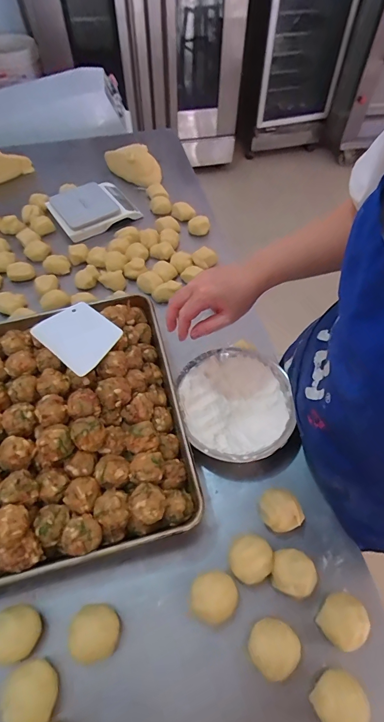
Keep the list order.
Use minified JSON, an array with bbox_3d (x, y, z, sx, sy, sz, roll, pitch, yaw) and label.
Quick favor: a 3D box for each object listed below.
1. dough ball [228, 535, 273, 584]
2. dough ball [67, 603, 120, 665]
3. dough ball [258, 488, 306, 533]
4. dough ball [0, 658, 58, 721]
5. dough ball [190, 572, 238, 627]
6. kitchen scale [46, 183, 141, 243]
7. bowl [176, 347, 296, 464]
[{"bbox_3d":[0.074,0.250,0.461,0.052,0.044,0.051,0,57,0],"label":"dough ball"},{"bbox_3d":[-0.111,0.315,0.425,0.051,0.055,0.054,0,57,0],"label":"dough ball"},{"bbox_3d":[0.118,0.204,0.497,0.051,0.044,0.053,0,57,0],"label":"dough ball"},{"bbox_3d":[-0.171,0.358,0.393,0.049,0.045,0.056,-22,59,-13],"label":"dough ball"},{"bbox_3d":[0.025,0.286,0.442,0.055,0.044,0.051,0,57,0],"label":"dough ball"},{"bbox_3d":[-0.237,-0.369,0.866,0.179,0.032,0.144,-30,61,-18],"label":"kitchen scale"},{"bbox_3d":[0.068,0.072,0.576,0.170,0.051,0.185,0,57,0],"label":"bowl"}]

